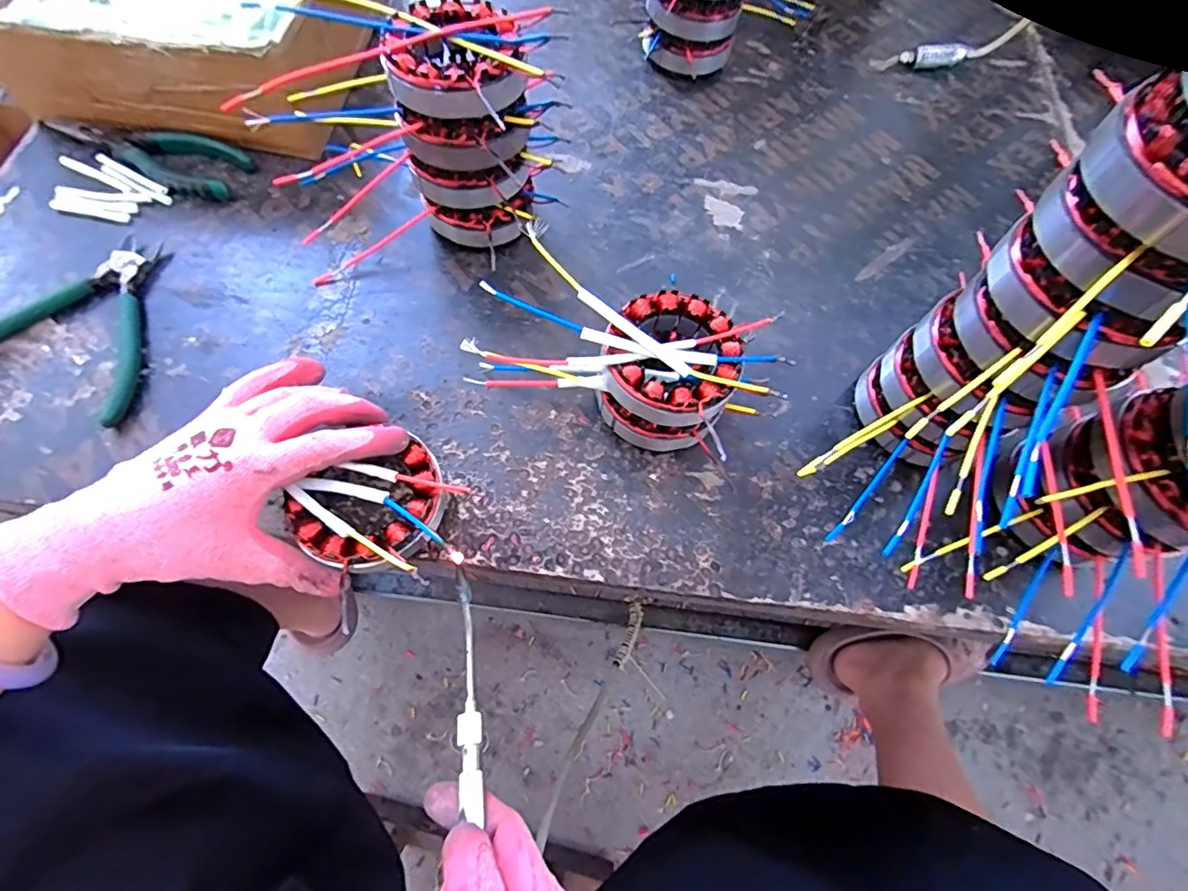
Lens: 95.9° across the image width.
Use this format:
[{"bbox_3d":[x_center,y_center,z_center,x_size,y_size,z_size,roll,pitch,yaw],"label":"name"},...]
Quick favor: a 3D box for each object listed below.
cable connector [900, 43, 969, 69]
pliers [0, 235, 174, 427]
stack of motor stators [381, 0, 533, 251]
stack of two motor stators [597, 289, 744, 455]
[{"bbox_3d":[0.353,-0.406,0.558,0.061,0.014,0.020,3,66,13],"label":"cable connector"},{"bbox_3d":[-0.348,-0.089,0.367,0.115,0.012,0.136,13,67,1],"label":"pliers"},{"bbox_3d":[-0.089,-0.216,0.383,0.089,0.136,0.092,-10,68,-8],"label":"stack of motor stators"},{"bbox_3d":[0.048,-0.047,0.356,0.085,0.070,0.088,24,68,6],"label":"stack of two motor stators"}]

